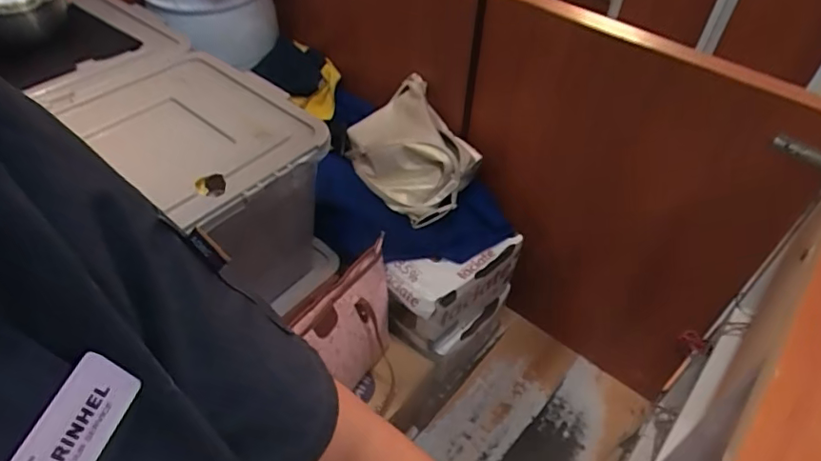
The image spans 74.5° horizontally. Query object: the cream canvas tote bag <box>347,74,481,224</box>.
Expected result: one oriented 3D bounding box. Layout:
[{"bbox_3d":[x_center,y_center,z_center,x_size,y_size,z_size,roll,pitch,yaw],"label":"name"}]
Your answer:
[{"bbox_3d":[0.001,-0.179,1.261,0.237,0.166,0.314,-32,55,-29],"label":"cream canvas tote bag"}]

